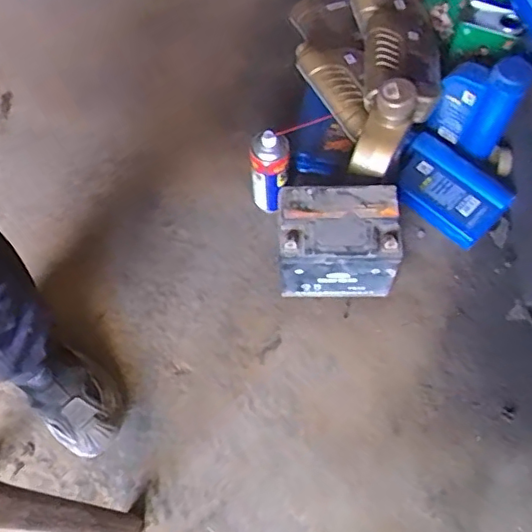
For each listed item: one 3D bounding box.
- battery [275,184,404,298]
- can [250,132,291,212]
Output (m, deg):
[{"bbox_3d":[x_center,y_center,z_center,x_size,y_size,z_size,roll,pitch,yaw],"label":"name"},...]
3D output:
[{"bbox_3d":[0.110,-0.033,0.912,0.178,0.170,0.125,-1,65,0],"label":"battery"},{"bbox_3d":[0.008,-0.155,0.954,0.064,0.166,0.062,-1,63,2],"label":"can"}]

